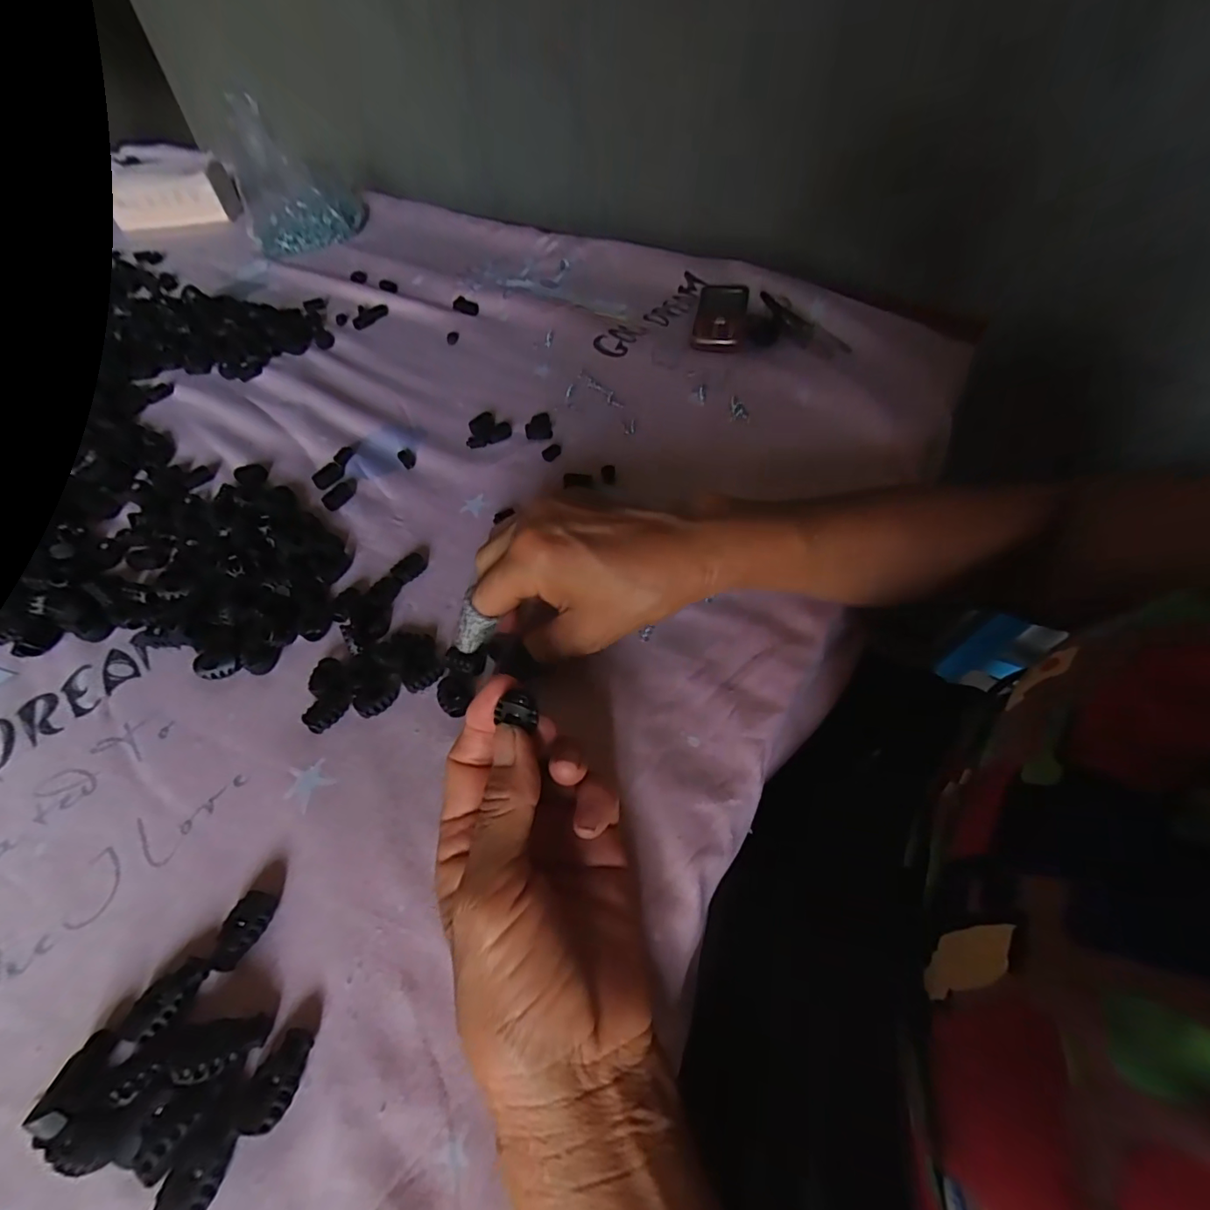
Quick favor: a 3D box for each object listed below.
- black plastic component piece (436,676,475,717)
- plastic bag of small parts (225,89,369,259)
[{"bbox_3d":[-0.082,0.049,0.290,0.018,0.007,0.023,5,53,5],"label":"black plastic component piece"},{"bbox_3d":[-0.393,-0.548,0.667,0.148,0.139,0.103,-23,55,-16],"label":"plastic bag of small parts"}]

